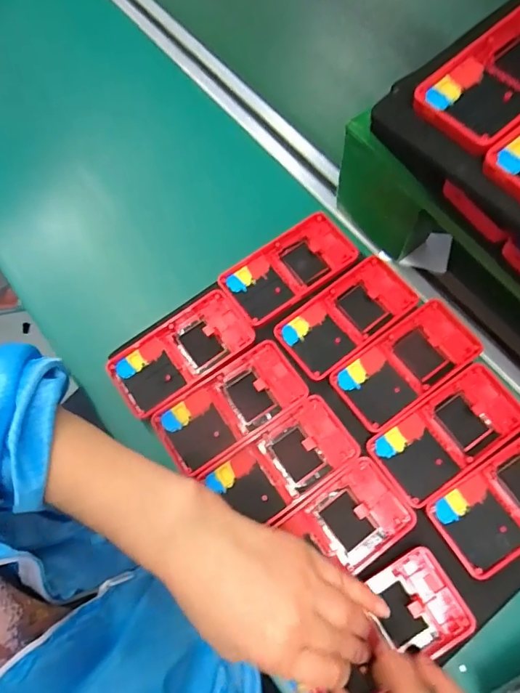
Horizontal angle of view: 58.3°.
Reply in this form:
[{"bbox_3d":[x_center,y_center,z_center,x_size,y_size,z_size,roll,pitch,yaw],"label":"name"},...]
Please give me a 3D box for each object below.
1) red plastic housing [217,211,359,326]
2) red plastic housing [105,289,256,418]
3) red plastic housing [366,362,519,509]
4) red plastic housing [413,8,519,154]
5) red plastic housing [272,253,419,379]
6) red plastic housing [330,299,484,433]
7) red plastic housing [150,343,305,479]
[{"bbox_3d":[0.030,-0.072,0.433,0.125,0.019,0.064,-33,72,-10],"label":"red plastic housing"},{"bbox_3d":[-0.068,0.005,0.402,0.122,0.008,0.061,-34,72,-10],"label":"red plastic housing"},{"bbox_3d":[0.152,0.068,0.372,0.125,0.011,0.062,-33,71,-10],"label":"red plastic housing"},{"bbox_3d":[0.172,-0.185,0.308,0.142,0.017,0.062,-39,73,-12],"label":"red plastic housing"},{"bbox_3d":[0.078,-0.028,0.409,0.125,0.009,0.061,-36,72,-11],"label":"red plastic housing"},{"bbox_3d":[0.124,0.013,0.391,0.125,0.008,0.060,-34,72,-10],"label":"red plastic housing"},{"bbox_3d":[-0.024,0.051,0.391,0.124,0.019,0.062,-33,72,-10],"label":"red plastic housing"}]

